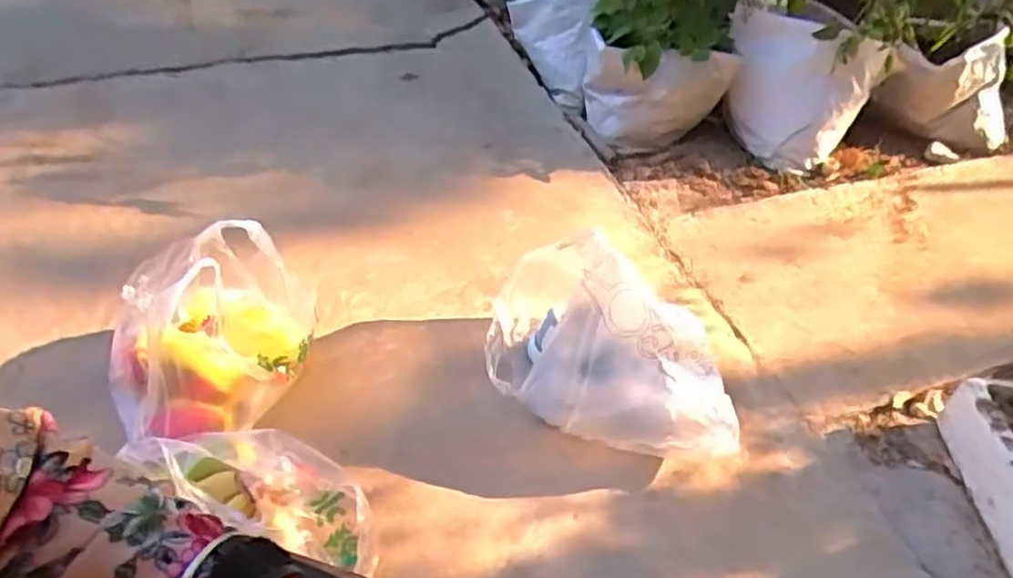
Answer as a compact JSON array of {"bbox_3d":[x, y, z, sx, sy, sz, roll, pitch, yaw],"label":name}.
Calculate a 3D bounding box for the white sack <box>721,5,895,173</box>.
[{"bbox_3d":[0.644,-0.466,1.628,0.321,0.278,0.210,32,50,24],"label":"white sack"}]

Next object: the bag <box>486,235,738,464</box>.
[{"bbox_3d":[0.157,0.068,1.044,0.366,0.261,0.269,10,44,4],"label":"bag"}]

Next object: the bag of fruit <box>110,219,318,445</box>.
[{"bbox_3d":[-0.414,0.048,0.969,0.226,0.228,0.246,10,44,4],"label":"bag of fruit"}]

